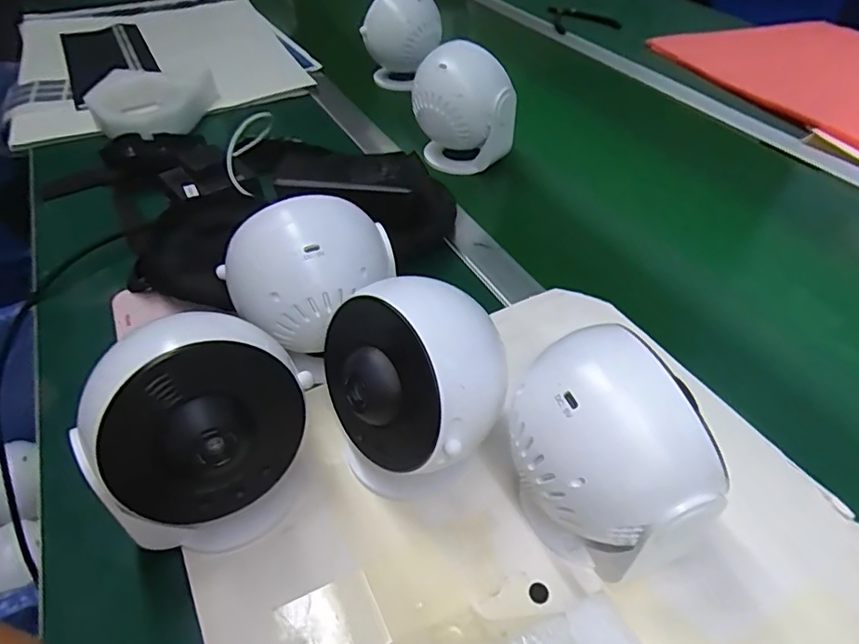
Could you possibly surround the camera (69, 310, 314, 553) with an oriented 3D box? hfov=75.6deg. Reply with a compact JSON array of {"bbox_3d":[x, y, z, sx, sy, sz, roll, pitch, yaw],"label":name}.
[{"bbox_3d":[-0.125,0.060,0.297,0.082,0.122,0.102,31,52,25],"label":"camera"}]

